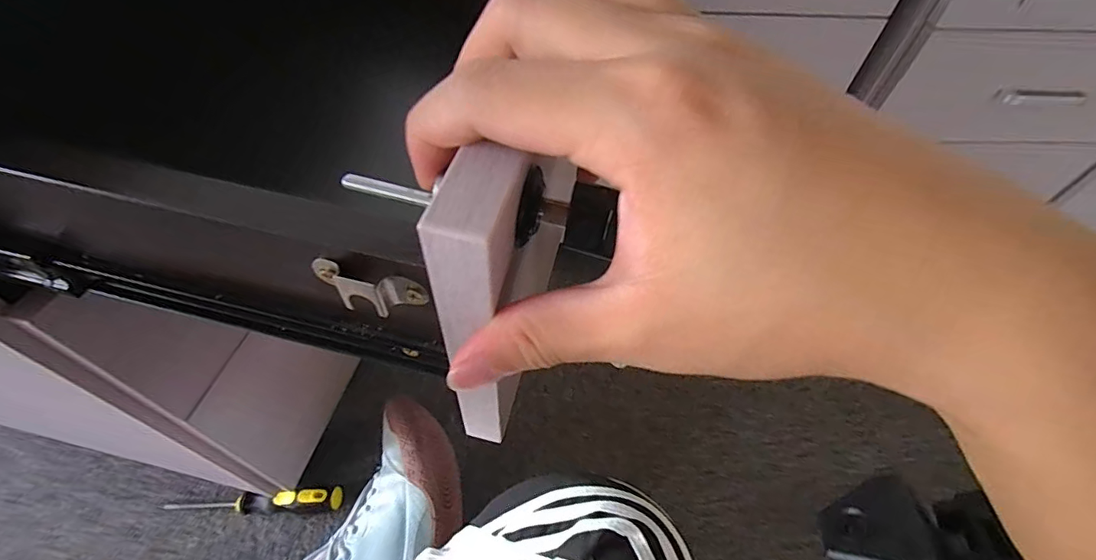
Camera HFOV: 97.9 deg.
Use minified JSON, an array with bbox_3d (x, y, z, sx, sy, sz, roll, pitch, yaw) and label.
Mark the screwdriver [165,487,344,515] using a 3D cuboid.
[{"bbox_3d":[-0.322,0.242,0.522,0.186,0.036,0.021,1,53,-3],"label":"screwdriver"}]

